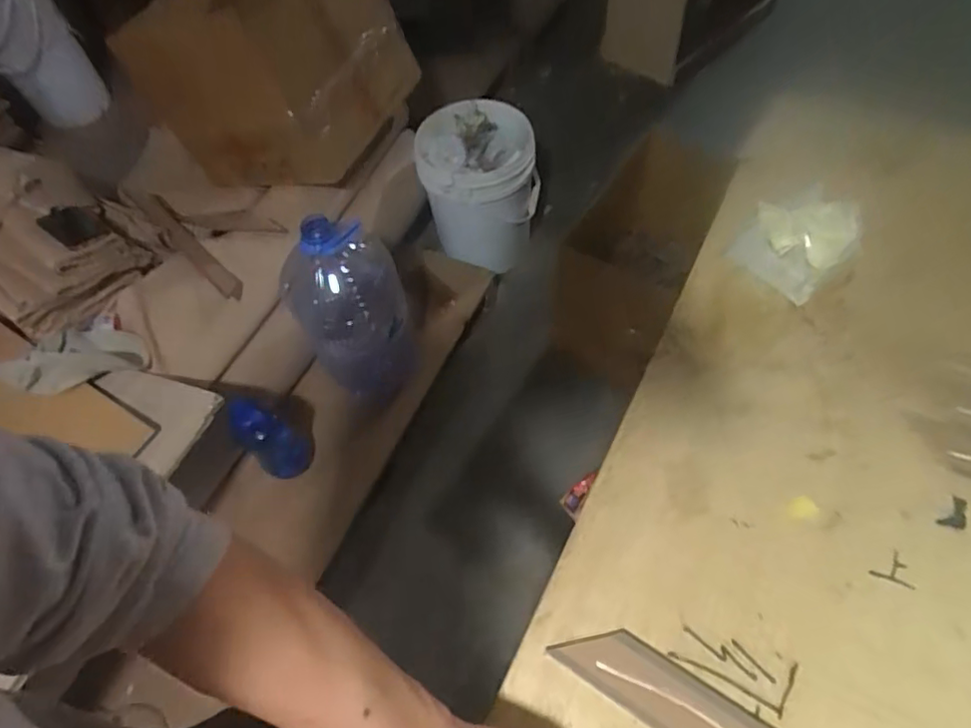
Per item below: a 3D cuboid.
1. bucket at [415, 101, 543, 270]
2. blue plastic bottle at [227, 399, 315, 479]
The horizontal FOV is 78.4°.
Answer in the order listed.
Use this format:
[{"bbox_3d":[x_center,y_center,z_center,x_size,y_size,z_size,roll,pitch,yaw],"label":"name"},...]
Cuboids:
[{"bbox_3d":[-0.014,-0.456,1.617,0.304,0.375,0.300,-6,58,2],"label":"bucket"},{"bbox_3d":[-0.418,0.141,1.164,0.099,0.238,0.099,-3,58,4],"label":"blue plastic bottle"}]

